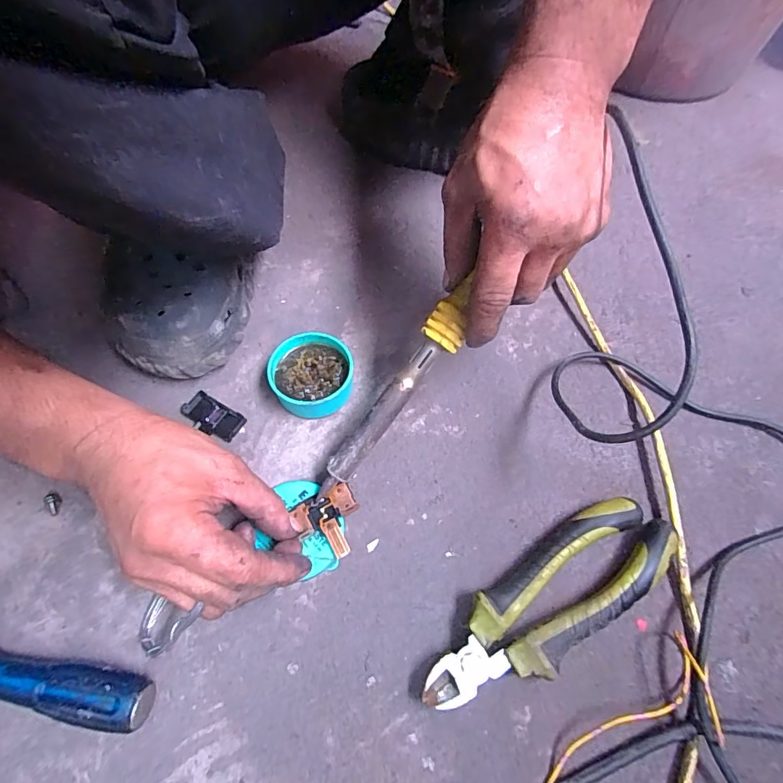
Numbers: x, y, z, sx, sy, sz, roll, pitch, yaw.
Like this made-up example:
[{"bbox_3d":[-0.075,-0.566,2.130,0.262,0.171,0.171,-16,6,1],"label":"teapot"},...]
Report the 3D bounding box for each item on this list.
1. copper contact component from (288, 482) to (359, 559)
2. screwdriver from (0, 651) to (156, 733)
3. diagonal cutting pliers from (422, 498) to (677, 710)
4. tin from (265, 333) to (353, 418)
[{"bbox_3d":[-0.040,0.087,0.305,0.041,0.005,0.042,-25,66,-13],"label":"copper contact component"},{"bbox_3d":[-0.229,0.156,0.264,0.194,0.026,0.025,10,64,4],"label":"screwdriver"},{"bbox_3d":[0.095,0.127,0.283,0.173,0.025,0.053,-30,67,-15],"label":"diagonal cutting pliers"},{"bbox_3d":[-0.060,-0.011,0.350,0.061,0.028,0.057,0,63,-1],"label":"tin"}]

